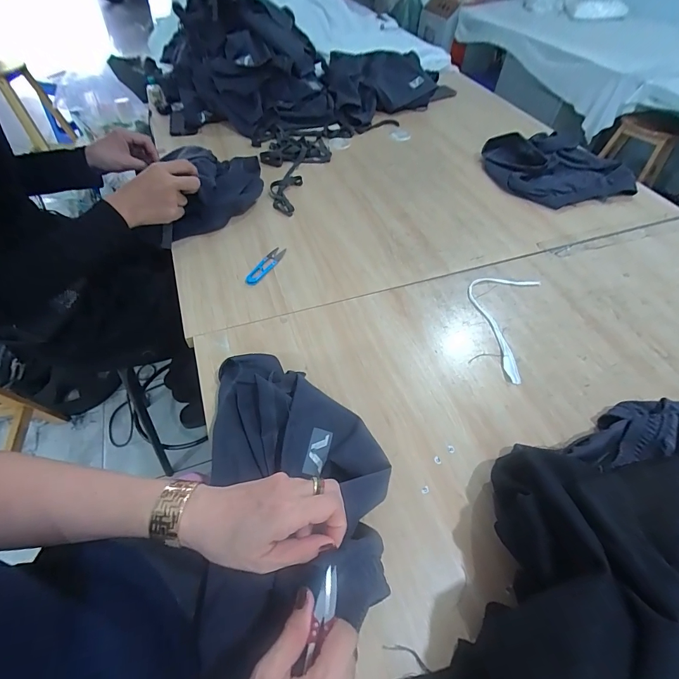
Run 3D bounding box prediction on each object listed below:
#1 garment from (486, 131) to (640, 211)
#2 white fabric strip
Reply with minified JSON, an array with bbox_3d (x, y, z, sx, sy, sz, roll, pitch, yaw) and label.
[{"bbox_3d":[0.581,-0.457,0.954,0.340,0.071,0.269,-10,54,-11],"label":"garment"},{"bbox_3d":[0.285,-0.043,0.655,0.120,0.007,0.258,22,55,13],"label":"white fabric strip"}]

